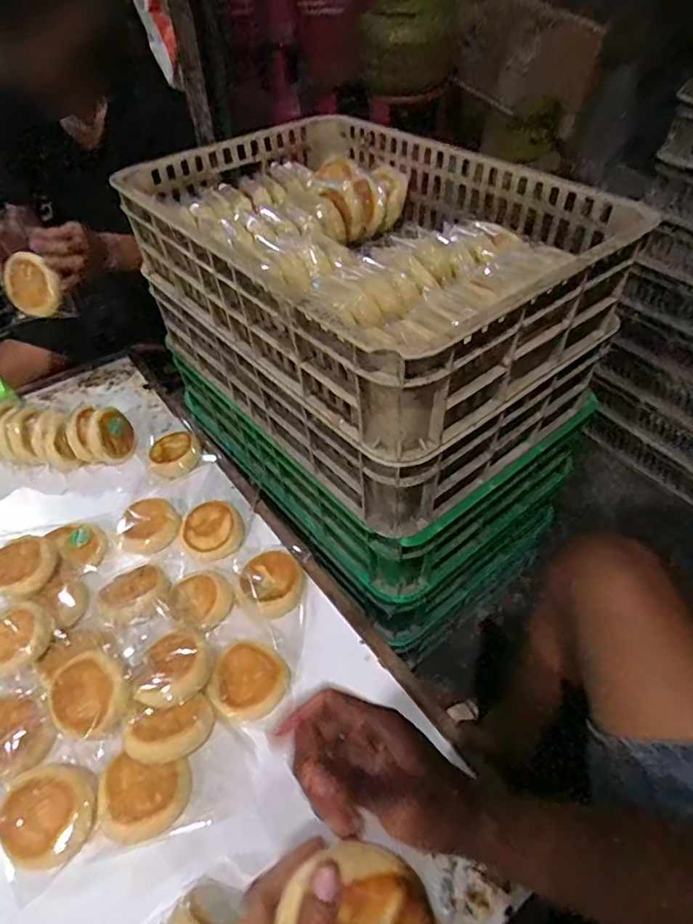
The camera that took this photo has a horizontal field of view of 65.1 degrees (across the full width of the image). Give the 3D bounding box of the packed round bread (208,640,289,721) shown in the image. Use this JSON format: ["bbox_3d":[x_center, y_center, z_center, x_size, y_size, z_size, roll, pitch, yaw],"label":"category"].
[{"bbox_3d":[-0.123,0.269,0.676,0.089,0.034,0.091,-1,46,1],"label":"packed round bread"}]

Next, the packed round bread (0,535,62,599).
[{"bbox_3d":[-0.465,0.155,0.791,0.086,0.042,0.099,22,51,21],"label":"packed round bread"}]

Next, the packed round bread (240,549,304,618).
[{"bbox_3d":[-0.103,0.171,0.778,0.091,0.028,0.090,-1,46,1],"label":"packed round bread"}]

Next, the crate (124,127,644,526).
[{"bbox_3d":[0.016,-0.249,0.772,0.422,0.259,0.596,-33,53,-25],"label":"crate"}]

